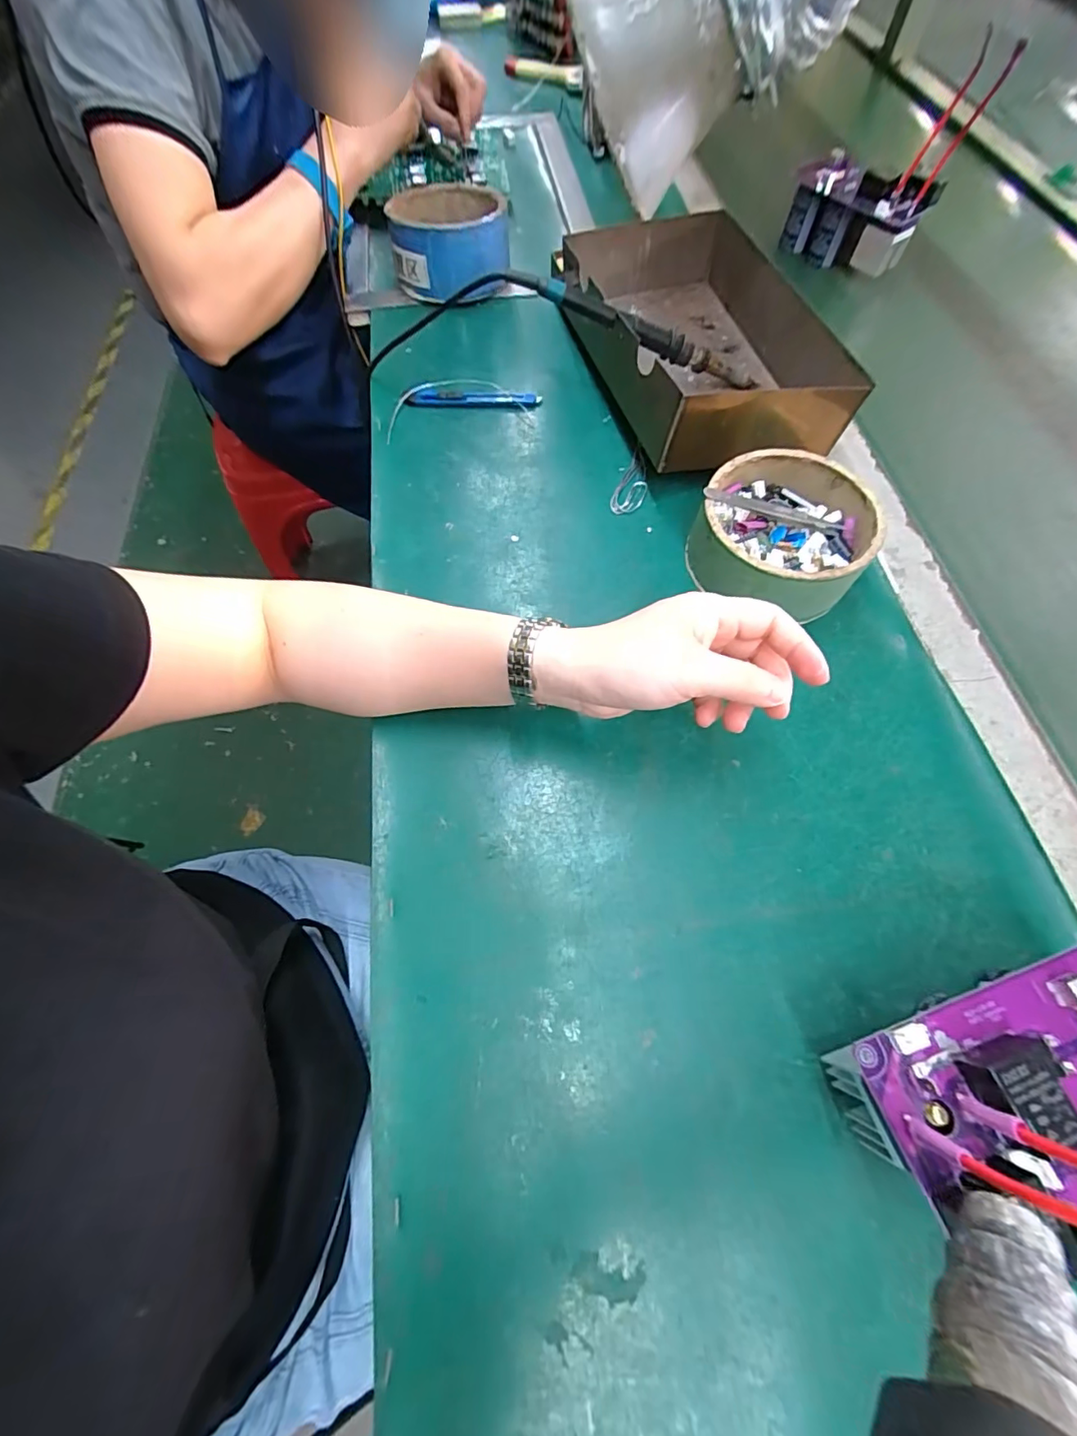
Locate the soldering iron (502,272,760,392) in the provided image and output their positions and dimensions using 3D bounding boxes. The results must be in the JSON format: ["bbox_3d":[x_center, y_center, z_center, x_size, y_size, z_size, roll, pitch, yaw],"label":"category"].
[{"bbox_3d":[0.085,-0.323,0.426,0.220,0.020,0.034,12,65,-16],"label":"soldering iron"}]

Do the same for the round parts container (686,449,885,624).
[{"bbox_3d":[0.175,-0.132,0.374,0.121,0.051,0.122,5,66,4],"label":"round parts container"}]

